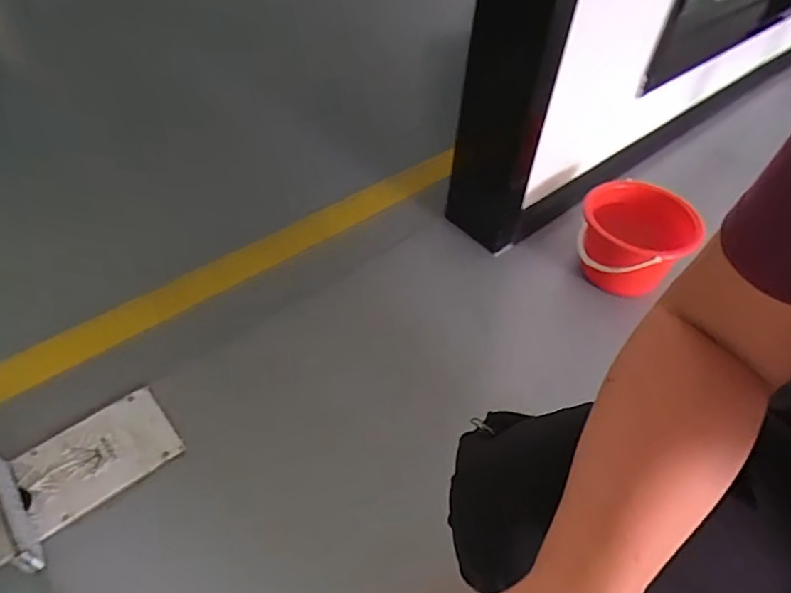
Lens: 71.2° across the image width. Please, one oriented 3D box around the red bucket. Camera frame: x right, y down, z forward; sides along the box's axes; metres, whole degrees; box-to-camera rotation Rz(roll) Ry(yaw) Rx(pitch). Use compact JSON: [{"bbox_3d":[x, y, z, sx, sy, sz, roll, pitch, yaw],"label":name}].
[{"bbox_3d":[0.412,-0.094,0.968,0.179,0.130,0.193,2,44,-1],"label":"red bucket"}]

